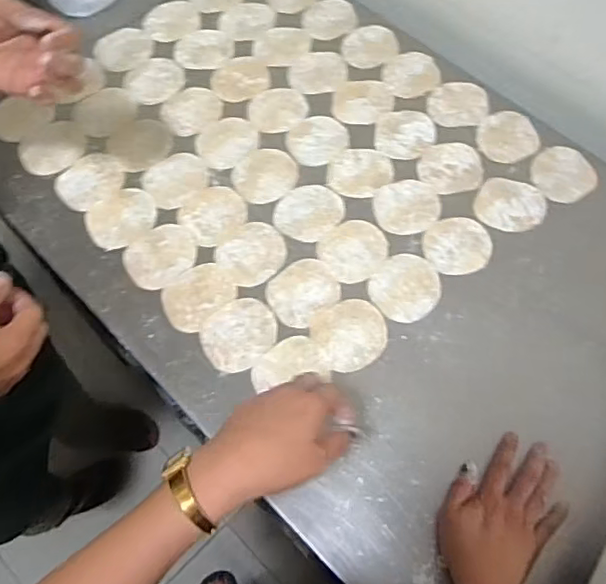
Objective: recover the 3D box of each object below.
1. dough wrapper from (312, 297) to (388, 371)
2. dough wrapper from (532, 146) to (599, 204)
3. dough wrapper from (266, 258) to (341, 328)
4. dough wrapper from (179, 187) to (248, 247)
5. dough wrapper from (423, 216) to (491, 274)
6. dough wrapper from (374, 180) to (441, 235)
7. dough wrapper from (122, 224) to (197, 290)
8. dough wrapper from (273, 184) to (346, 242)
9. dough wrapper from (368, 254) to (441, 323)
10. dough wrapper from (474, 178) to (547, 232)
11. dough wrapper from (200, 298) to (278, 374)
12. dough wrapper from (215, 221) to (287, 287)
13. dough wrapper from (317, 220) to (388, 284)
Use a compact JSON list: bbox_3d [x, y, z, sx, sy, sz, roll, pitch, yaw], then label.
[{"bbox_3d":[0.054,0.045,0.658,0.082,0.004,0.082,1,65,-1],"label":"dough wrapper"},{"bbox_3d":[0.338,-0.153,0.762,0.085,0.010,0.081,1,65,-1],"label":"dough wrapper"},{"bbox_3d":[0.001,-0.004,0.684,0.082,0.004,0.072,-38,71,-17],"label":"dough wrapper"},{"bbox_3d":[-0.112,-0.099,0.731,0.077,0.004,0.076,1,65,-1],"label":"dough wrapper"},{"bbox_3d":[0.188,-0.056,0.710,0.079,0.004,0.078,8,65,2],"label":"dough wrapper"},{"bbox_3d":[0.132,-0.109,0.736,0.082,0.004,0.078,-4,65,-3],"label":"dough wrapper"},{"bbox_3d":[-0.170,-0.045,0.703,0.084,0.004,0.073,-39,72,-17],"label":"dough wrapper"},{"bbox_3d":[0.007,-0.101,0.734,0.082,0.004,0.075,1,65,-1],"label":"dough wrapper"},{"bbox_3d":[0.121,-0.007,0.685,0.076,0.004,0.083,1,65,-1],"label":"dough wrapper"},{"bbox_3d":[0.261,-0.110,0.737,0.086,0.004,0.079,1,65,-1],"label":"dough wrapper"},{"bbox_3d":[-0.073,0.046,0.662,0.085,0.004,0.076,-41,72,-18],"label":"dough wrapper"},{"bbox_3d":[-0.060,-0.046,0.705,0.077,0.004,0.085,39,70,15],"label":"dough wrapper"},{"bbox_3d":[0.062,-0.051,0.709,0.084,0.005,0.076,-39,72,-18],"label":"dough wrapper"}]

